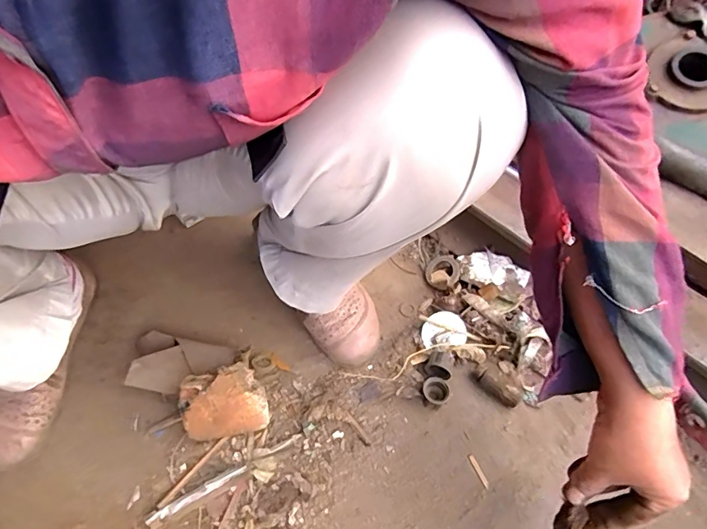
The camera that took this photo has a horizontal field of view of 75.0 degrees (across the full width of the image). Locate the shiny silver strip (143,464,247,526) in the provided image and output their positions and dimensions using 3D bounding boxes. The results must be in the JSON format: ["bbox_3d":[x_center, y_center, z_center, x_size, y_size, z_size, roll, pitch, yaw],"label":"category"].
[{"bbox_3d":[-0.154,0.224,0.452,0.100,0.011,0.012,-24,60,-21],"label":"shiny silver strip"}]

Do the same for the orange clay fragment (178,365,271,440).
[{"bbox_3d":[-0.133,0.147,0.479,0.080,0.067,0.058,-14,57,-15],"label":"orange clay fragment"}]

